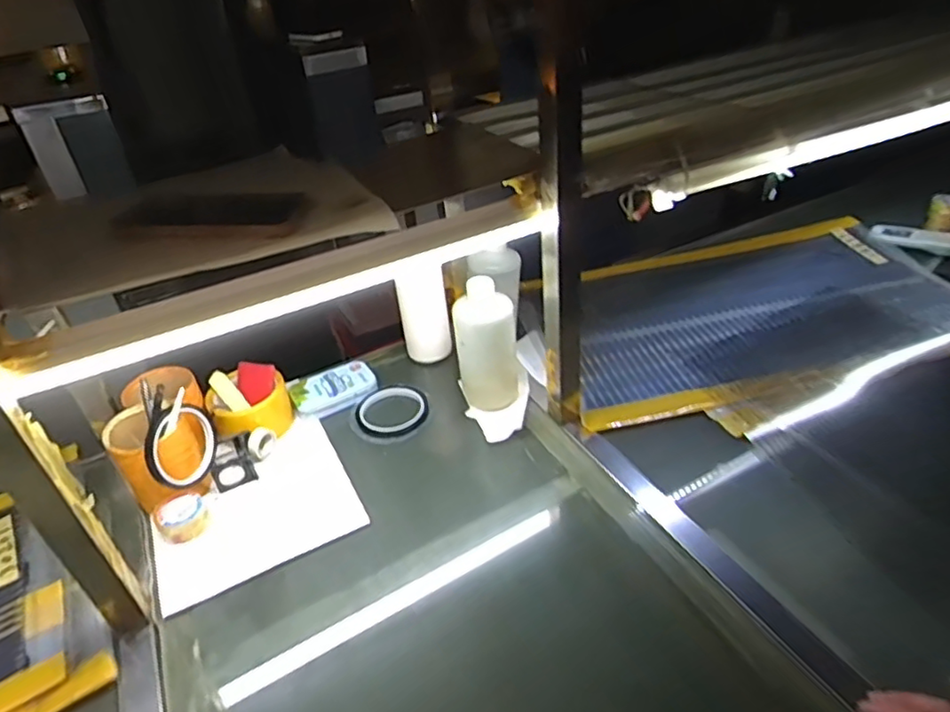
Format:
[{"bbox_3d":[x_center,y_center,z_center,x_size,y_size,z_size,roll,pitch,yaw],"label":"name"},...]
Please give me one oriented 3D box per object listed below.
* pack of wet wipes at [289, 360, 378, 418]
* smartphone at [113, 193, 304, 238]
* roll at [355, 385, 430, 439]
[{"bbox_3d":[-0.190,0.044,0.833,0.108,0.016,0.079,-23,39,-22],"label":"pack of wet wipes"},{"bbox_3d":[-0.230,-0.125,0.540,0.155,0.009,0.066,-4,43,-7],"label":"smartphone"},{"bbox_3d":[-0.105,0.069,0.793,0.092,0.011,0.092,-4,36,3],"label":"roll"}]

